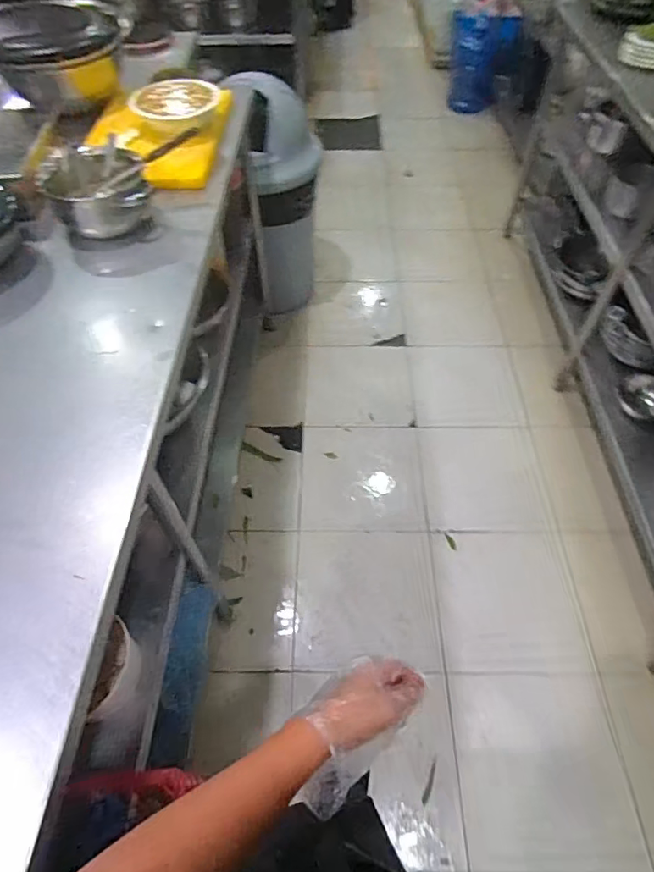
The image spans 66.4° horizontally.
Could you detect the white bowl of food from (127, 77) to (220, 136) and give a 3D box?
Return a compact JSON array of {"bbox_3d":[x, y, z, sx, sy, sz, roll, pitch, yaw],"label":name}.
[{"bbox_3d":[-0.364,-0.796,1.208,0.205,0.059,0.181,-8,56,-5],"label":"white bowl of food"}]

